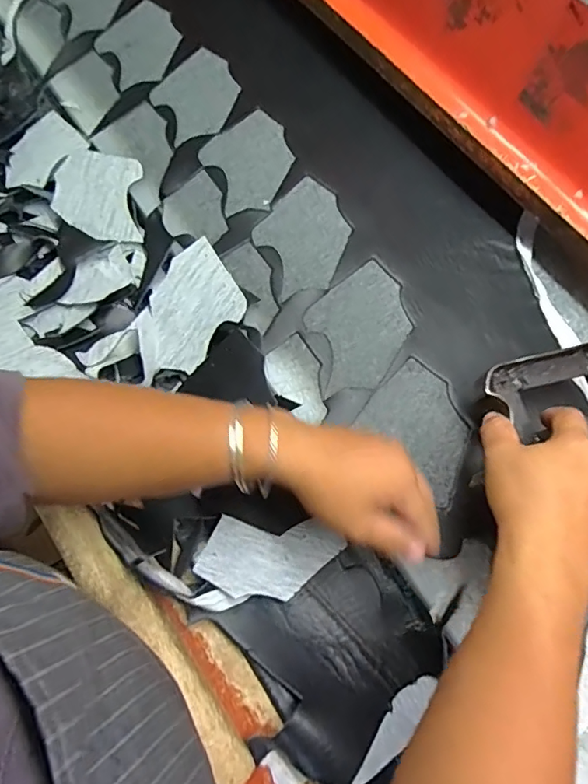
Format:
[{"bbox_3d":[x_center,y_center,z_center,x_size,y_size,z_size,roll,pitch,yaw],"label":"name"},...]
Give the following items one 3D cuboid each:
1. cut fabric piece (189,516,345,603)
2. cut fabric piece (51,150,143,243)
[{"bbox_3d":[-0.018,0.142,0.432,0.124,0.007,0.061,8,61,-18],"label":"cut fabric piece"},{"bbox_3d":[-0.217,-0.218,0.557,0.096,0.023,0.109,2,72,2],"label":"cut fabric piece"}]

